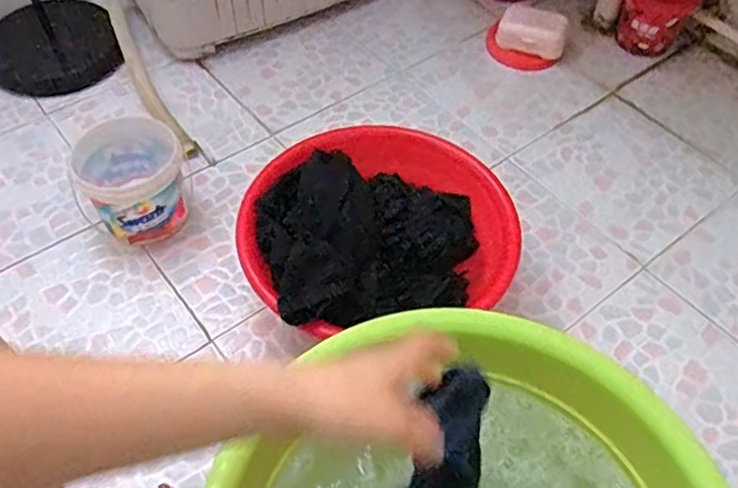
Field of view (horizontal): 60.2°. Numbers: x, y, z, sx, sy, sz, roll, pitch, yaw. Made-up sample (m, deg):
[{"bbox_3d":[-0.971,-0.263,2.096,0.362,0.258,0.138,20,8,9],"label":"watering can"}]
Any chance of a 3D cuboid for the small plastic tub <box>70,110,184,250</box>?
[{"bbox_3d":[-0.359,-0.093,0.977,0.141,0.140,0.139,1,52,-1],"label":"small plastic tub"}]

